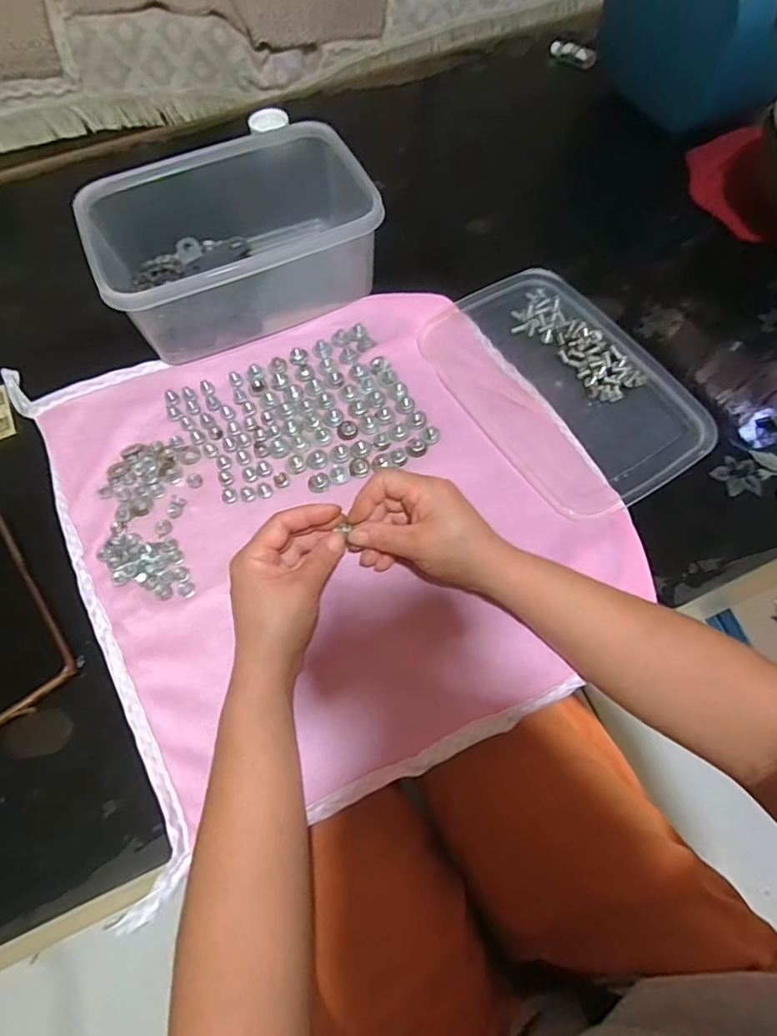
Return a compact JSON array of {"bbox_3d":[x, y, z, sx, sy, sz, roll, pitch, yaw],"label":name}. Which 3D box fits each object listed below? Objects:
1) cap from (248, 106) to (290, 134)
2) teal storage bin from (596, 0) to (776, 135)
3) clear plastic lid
[{"bbox_3d":[-0.147,-0.488,0.643,0.048,0.009,0.048,-1,66,1],"label":"cap"},{"bbox_3d":[0.351,-0.540,0.572,0.152,0.127,0.181,-19,67,-7],"label":"teal storage bin"},{"bbox_3d":[0.152,-0.123,0.471,0.169,0.011,0.246,-31,69,-12],"label":"clear plastic lid"}]

